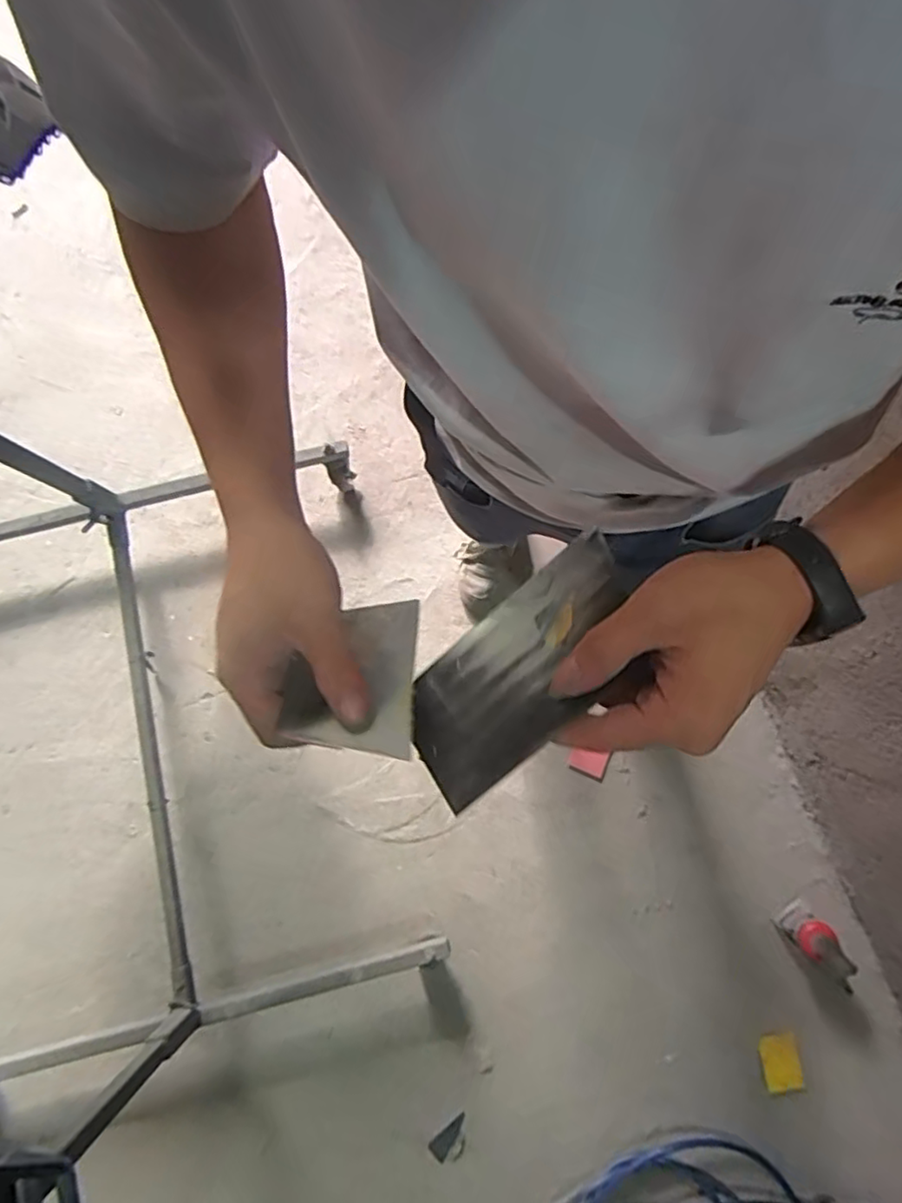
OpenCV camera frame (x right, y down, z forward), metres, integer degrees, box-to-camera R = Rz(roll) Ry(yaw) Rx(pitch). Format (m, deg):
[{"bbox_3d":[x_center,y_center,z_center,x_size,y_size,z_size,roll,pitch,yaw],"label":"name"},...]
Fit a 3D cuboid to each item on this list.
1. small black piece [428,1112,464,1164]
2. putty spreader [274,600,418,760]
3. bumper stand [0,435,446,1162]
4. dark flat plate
[{"bbox_3d":[-0.008,1.042,1.226,0.038,0.006,0.093,31,84,6],"label":"small black piece"},{"bbox_3d":[-0.057,0.041,0.351,0.074,0.006,0.109,-8,41,8],"label":"putty spreader"},{"bbox_3d":[-0.602,0.252,1.049,0.895,0.609,1.084,-16,81,-1],"label":"bumper stand"},{"bbox_3d":[0.036,0.034,0.318,0.138,0.004,0.071,-41,59,8],"label":"dark flat plate"}]

